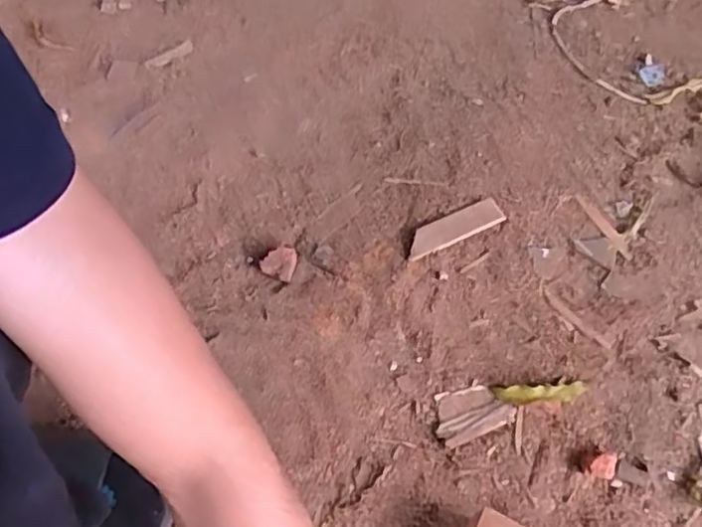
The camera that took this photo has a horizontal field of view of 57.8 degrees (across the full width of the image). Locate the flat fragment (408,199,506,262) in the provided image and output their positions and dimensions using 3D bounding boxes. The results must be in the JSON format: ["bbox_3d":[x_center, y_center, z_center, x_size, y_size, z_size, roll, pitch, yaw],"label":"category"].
[{"bbox_3d":[0.128,-0.043,0.788,0.134,0.009,0.037,-21,61,-15],"label":"flat fragment"}]

